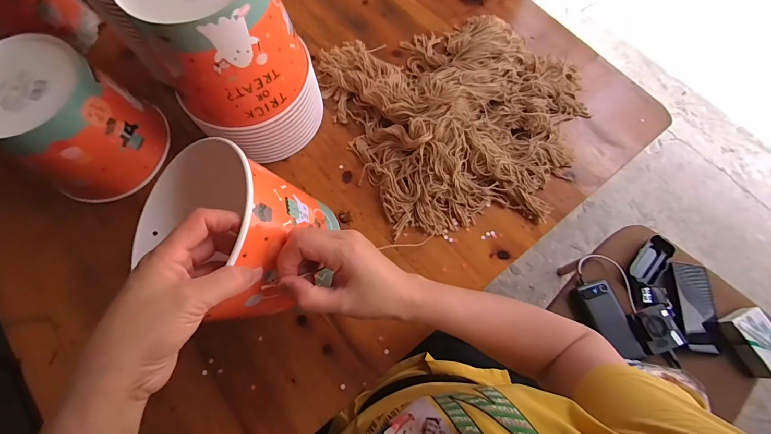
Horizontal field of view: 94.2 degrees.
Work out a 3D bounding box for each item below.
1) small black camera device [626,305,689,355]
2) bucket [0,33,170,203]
[{"bbox_3d":[0.510,0.210,0.667,0.079,0.022,0.076,-13,71,-5],"label":"small black camera device"},{"bbox_3d":[-0.372,-0.113,0.429,0.129,0.135,0.148,36,75,12],"label":"bucket"}]

